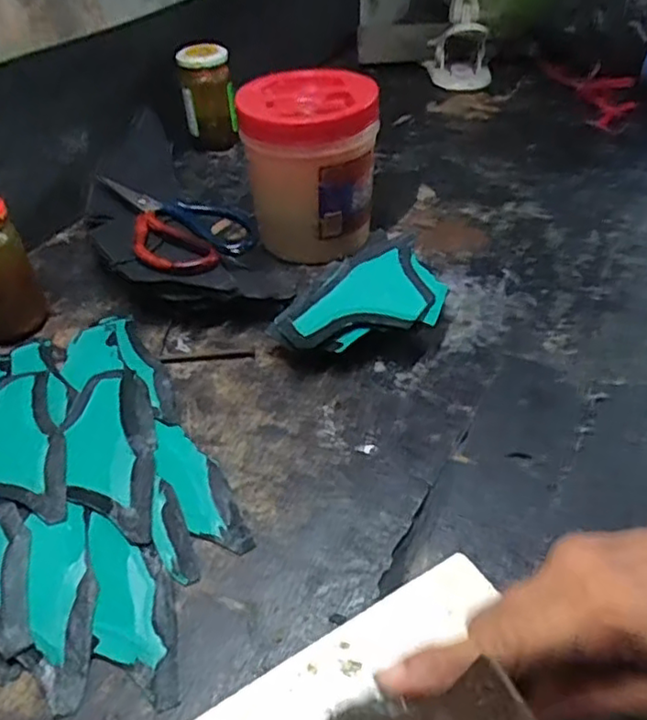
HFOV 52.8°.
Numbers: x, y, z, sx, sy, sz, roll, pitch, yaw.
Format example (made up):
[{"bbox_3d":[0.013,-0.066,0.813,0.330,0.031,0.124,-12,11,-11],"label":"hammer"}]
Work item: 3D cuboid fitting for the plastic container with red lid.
[{"bbox_3d":[-0.010,-0.172,0.594,0.117,0.143,0.104,-3,42,0],"label":"plastic container with red lid"}]

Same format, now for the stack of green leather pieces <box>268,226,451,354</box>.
[{"bbox_3d":[0.043,-0.047,0.526,0.101,0.048,0.162,26,49,29],"label":"stack of green leather pieces"}]

